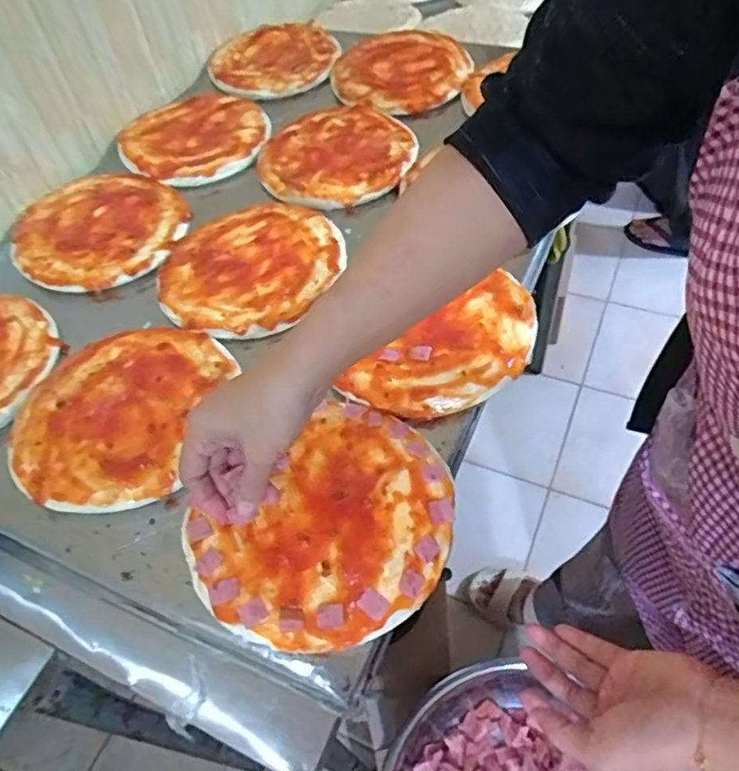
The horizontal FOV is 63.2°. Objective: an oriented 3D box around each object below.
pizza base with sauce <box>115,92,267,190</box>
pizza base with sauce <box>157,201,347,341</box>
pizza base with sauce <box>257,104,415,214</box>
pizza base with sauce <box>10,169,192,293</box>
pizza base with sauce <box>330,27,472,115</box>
[{"bbox_3d":[-0.243,-0.346,0.837,0.196,0.025,0.188,-3,53,4],"label":"pizza base with sauce"},{"bbox_3d":[-0.133,-0.137,0.652,0.189,0.008,0.191,-3,53,4],"label":"pizza base with sauce"},{"bbox_3d":[-0.043,-0.299,0.764,0.191,0.006,0.201,-13,53,-4],"label":"pizza base with sauce"},{"bbox_3d":[-0.330,-0.196,0.732,0.197,0.020,0.211,-3,53,4],"label":"pizza base with sauce"},{"bbox_3d":[0.044,-0.469,0.878,0.196,0.015,0.218,-1,53,5],"label":"pizza base with sauce"}]

